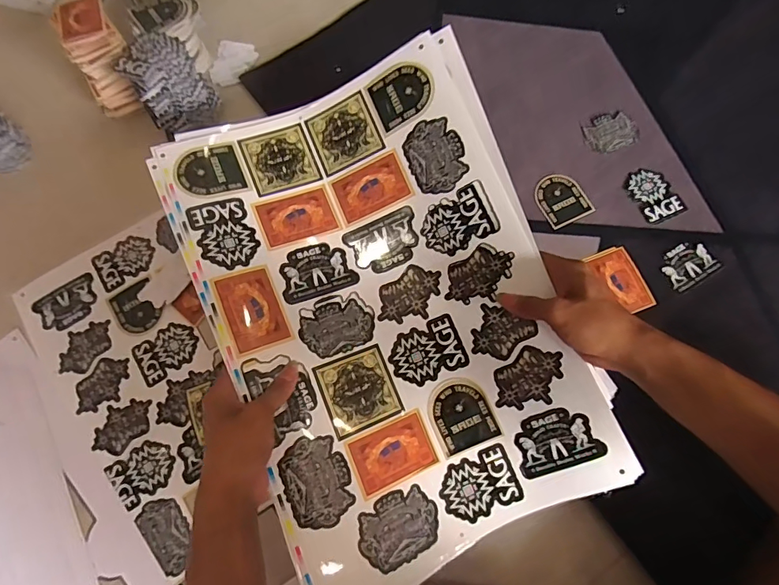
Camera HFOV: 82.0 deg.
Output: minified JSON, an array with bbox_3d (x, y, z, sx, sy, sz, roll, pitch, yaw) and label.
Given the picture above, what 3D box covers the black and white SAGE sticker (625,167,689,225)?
[{"bbox_3d":[0.341,-0.128,0.578,0.052,0.005,0.074,-24,72,4],"label":"black and white SAGE sticker"}]

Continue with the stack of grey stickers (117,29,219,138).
[{"bbox_3d":[-0.286,-0.272,0.592,0.086,0.093,0.090,-31,75,-7],"label":"stack of grey stickers"}]

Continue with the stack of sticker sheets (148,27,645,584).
[{"bbox_3d":[-0.006,0.012,0.444,0.314,0.096,0.479,-21,74,-4],"label":"stack of sticker sheets"}]

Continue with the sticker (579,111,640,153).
[{"bbox_3d":[0.299,-0.219,0.608,0.066,0.005,0.056,-17,73,3],"label":"sticker"}]

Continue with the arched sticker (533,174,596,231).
[{"bbox_3d":[0.223,-0.123,0.582,0.061,0.005,0.069,-25,75,-5],"label":"arched sticker"}]

